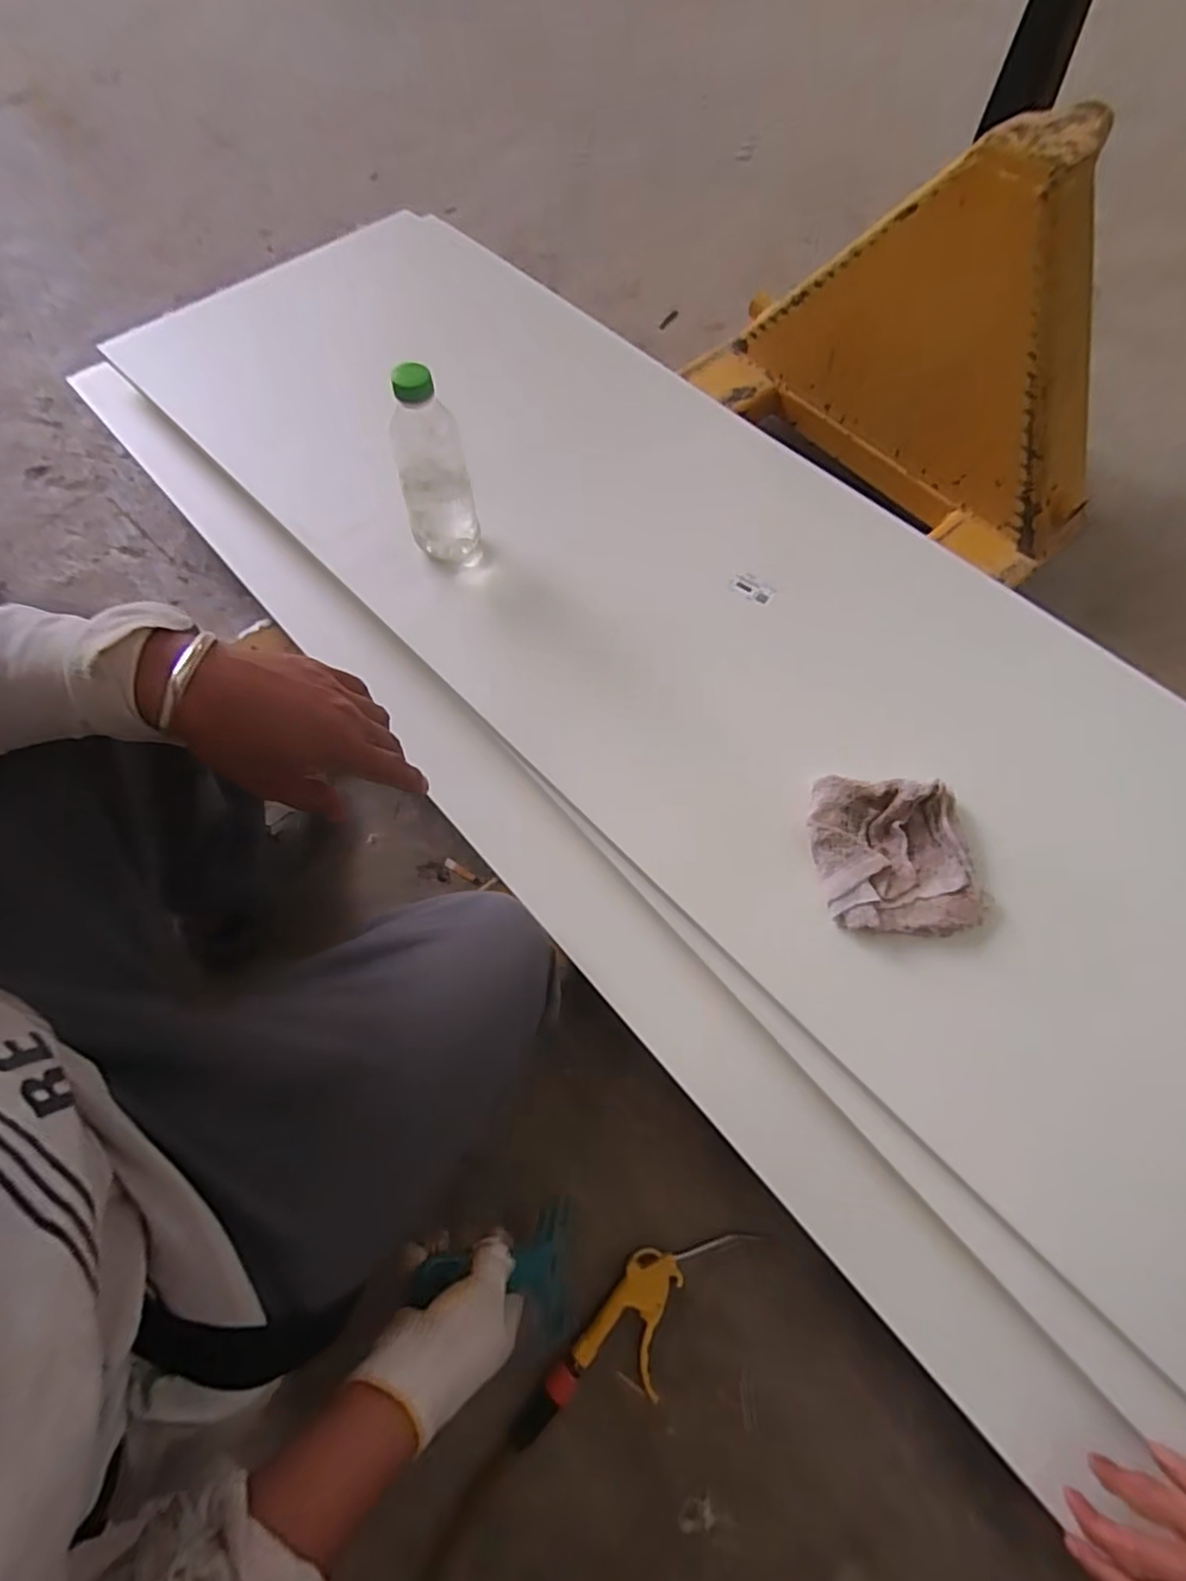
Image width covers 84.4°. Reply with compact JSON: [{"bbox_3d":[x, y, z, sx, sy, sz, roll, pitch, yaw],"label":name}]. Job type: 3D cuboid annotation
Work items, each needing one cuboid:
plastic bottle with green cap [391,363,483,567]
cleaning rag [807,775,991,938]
[{"bbox_3d":[-0.185,-0.358,0.752,0.083,0.232,0.079,-13,65,-7],"label":"plastic bottle with green cap"},{"bbox_3d":[0.300,0.063,0.651,0.156,0.025,0.152,2,64,0],"label":"cleaning rag"}]

